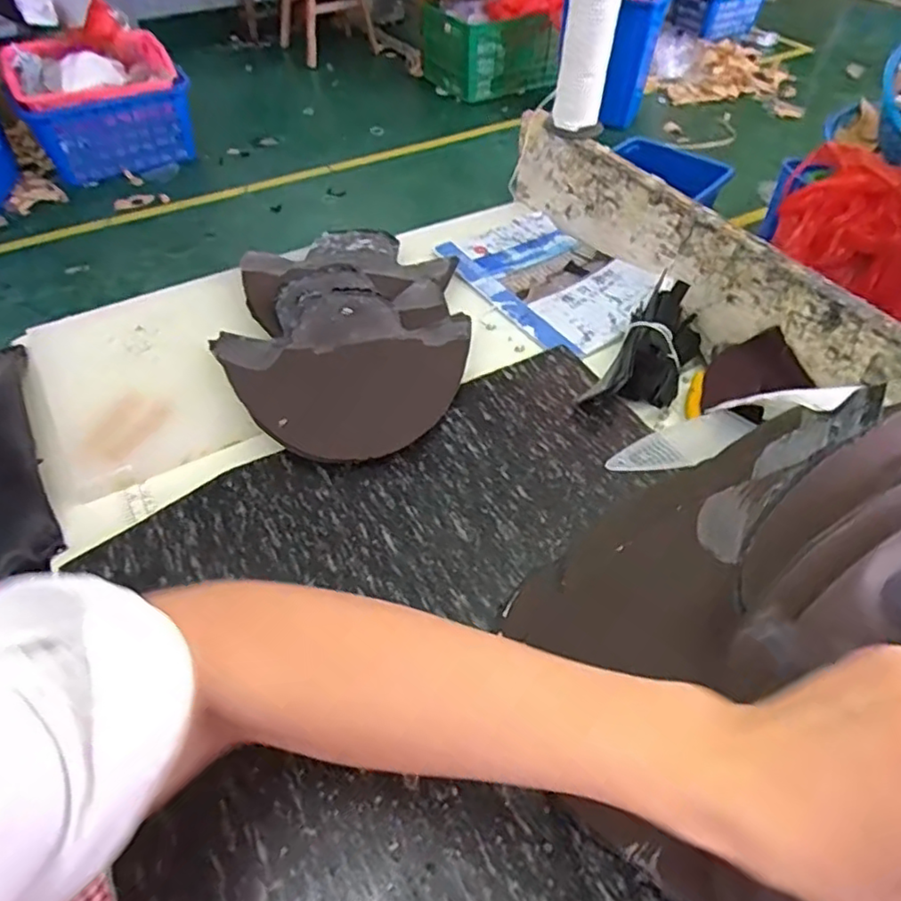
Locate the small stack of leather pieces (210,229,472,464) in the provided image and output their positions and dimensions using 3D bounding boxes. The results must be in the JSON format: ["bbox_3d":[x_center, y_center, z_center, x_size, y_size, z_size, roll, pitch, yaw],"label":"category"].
[{"bbox_3d":[-0.087,-0.106,0.522,0.196,0.033,0.263,2,49,0],"label":"small stack of leather pieces"}]

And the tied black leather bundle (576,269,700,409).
[{"bbox_3d":[0.162,-0.082,0.497,0.059,0.041,0.149,26,53,20],"label":"tied black leather bundle"}]

